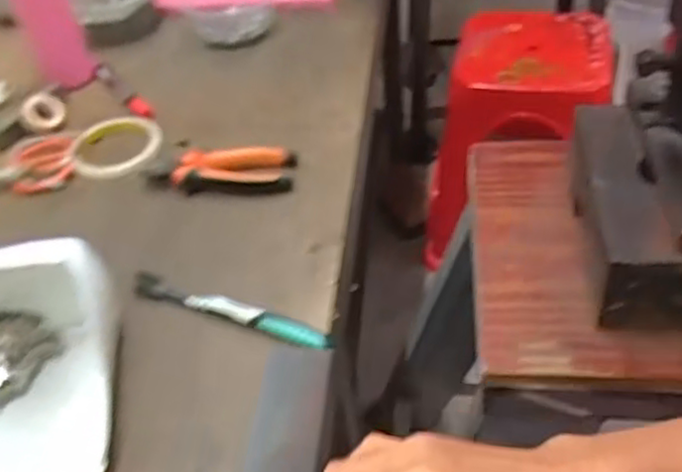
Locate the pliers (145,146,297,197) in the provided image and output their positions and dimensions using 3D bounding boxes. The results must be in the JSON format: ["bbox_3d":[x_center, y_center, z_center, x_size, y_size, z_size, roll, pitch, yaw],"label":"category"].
[{"bbox_3d":[-0.119,-0.065,0.678,0.142,0.024,0.050,-4,44,4],"label":"pliers"}]

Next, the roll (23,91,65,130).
[{"bbox_3d":[-0.334,-0.136,0.773,0.043,0.043,0.020,-13,4,-19],"label":"roll"}]

